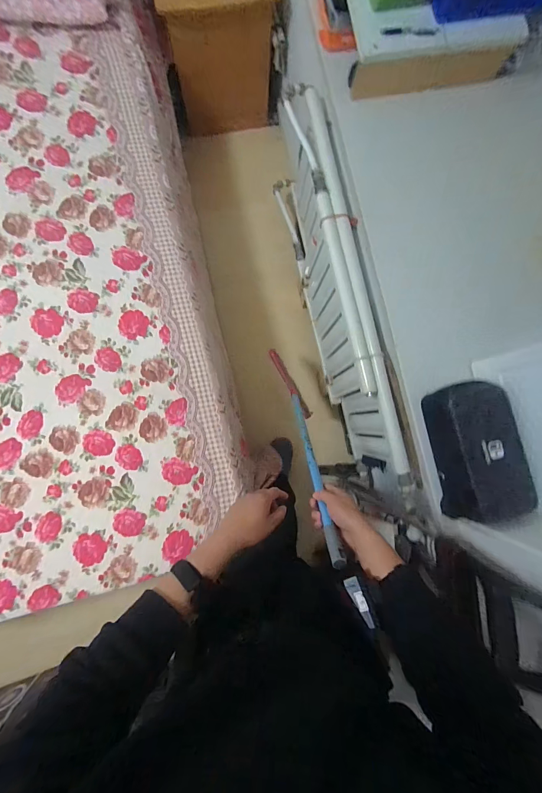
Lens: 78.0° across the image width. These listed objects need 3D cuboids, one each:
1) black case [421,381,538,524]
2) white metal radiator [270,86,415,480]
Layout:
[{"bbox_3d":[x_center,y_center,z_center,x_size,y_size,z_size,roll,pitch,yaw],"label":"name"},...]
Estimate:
[{"bbox_3d":[0.467,0.117,0.749,0.149,0.118,0.291,-9,87,-4],"label":"black case"},{"bbox_3d":[0.231,-0.336,1.183,0.109,0.448,1.189,-13,87,-4],"label":"white metal radiator"}]

